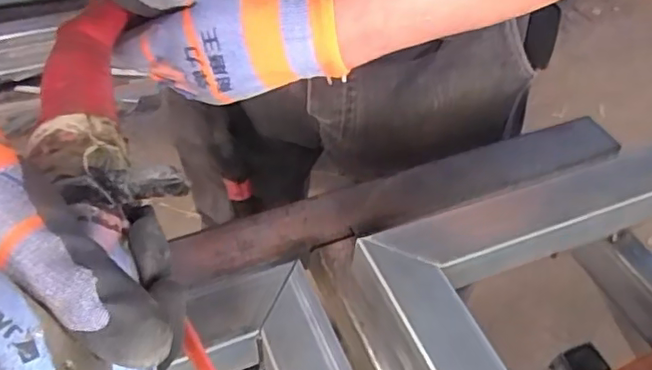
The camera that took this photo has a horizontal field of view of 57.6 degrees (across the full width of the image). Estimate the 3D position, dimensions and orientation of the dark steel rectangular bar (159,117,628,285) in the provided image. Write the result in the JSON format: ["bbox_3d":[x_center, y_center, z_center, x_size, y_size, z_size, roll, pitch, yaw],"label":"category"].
[{"bbox_3d":[0.072,0.005,0.511,0.410,0.011,0.056,-16,50,-17],"label":"dark steel rectangular bar"}]

